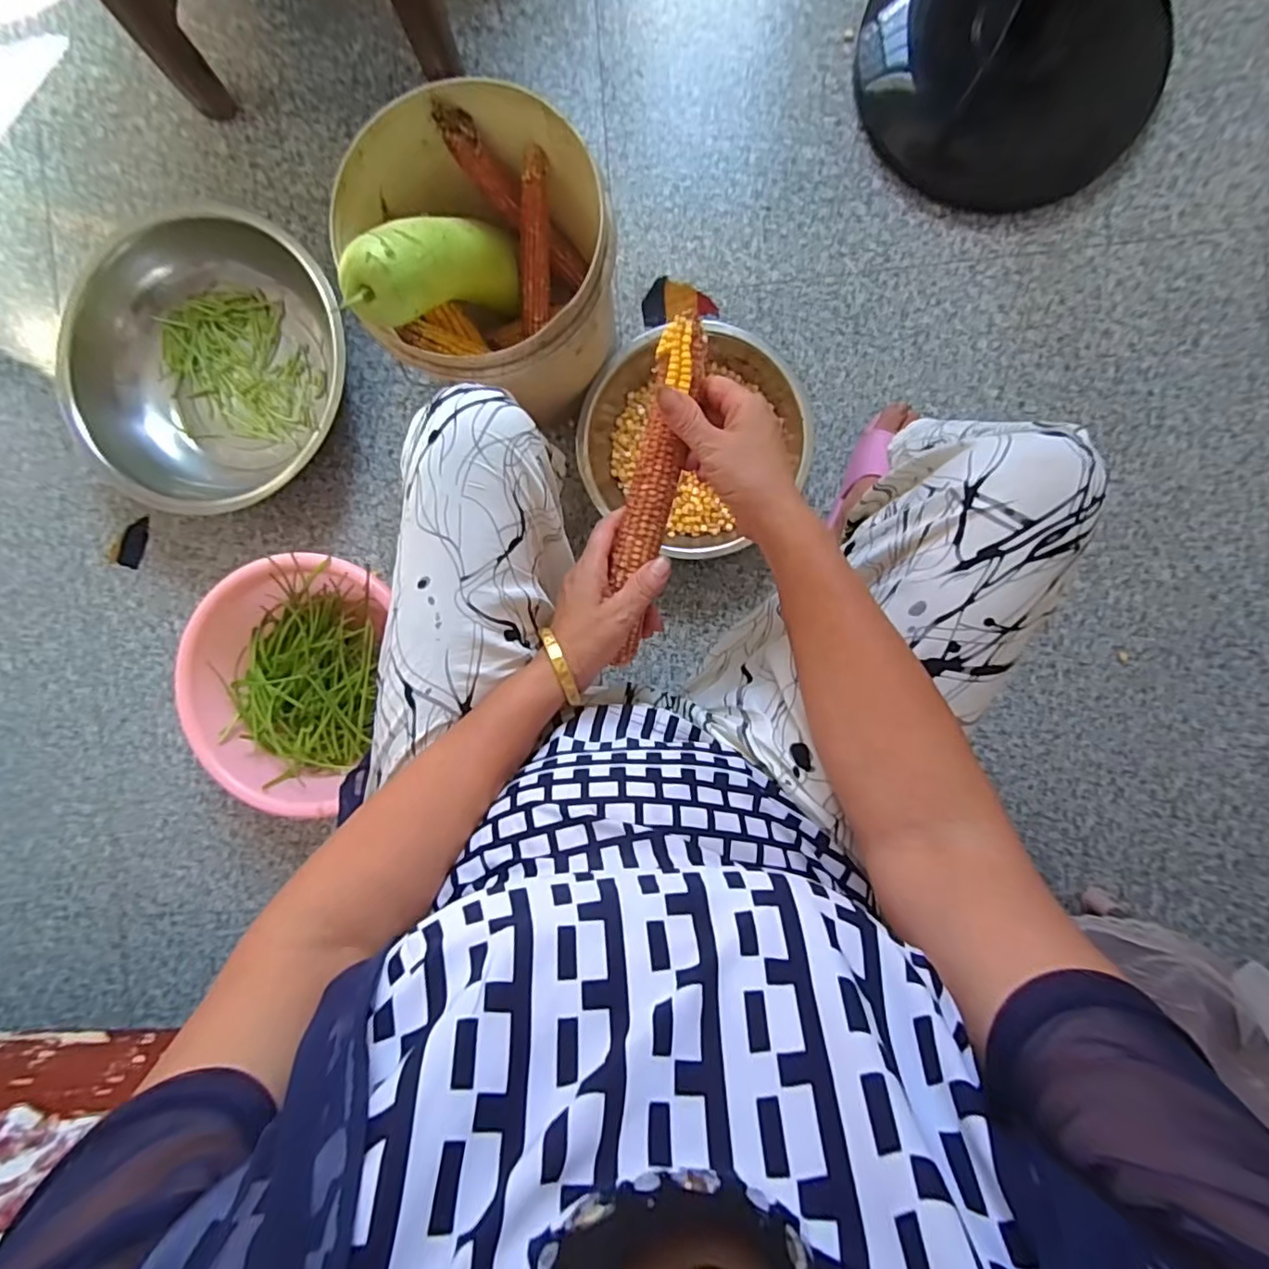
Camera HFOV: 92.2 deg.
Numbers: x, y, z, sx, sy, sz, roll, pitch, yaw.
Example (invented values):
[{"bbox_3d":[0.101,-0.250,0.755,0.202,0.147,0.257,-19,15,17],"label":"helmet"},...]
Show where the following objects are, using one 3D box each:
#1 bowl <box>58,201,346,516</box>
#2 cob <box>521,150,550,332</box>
[{"bbox_3d":[-0.546,-0.332,0.800,0.361,0.124,0.309,-27,90,5],"label":"bowl"},{"bbox_3d":[-0.109,-0.433,0.686,0.035,0.028,0.177,12,132,3],"label":"cob"}]

